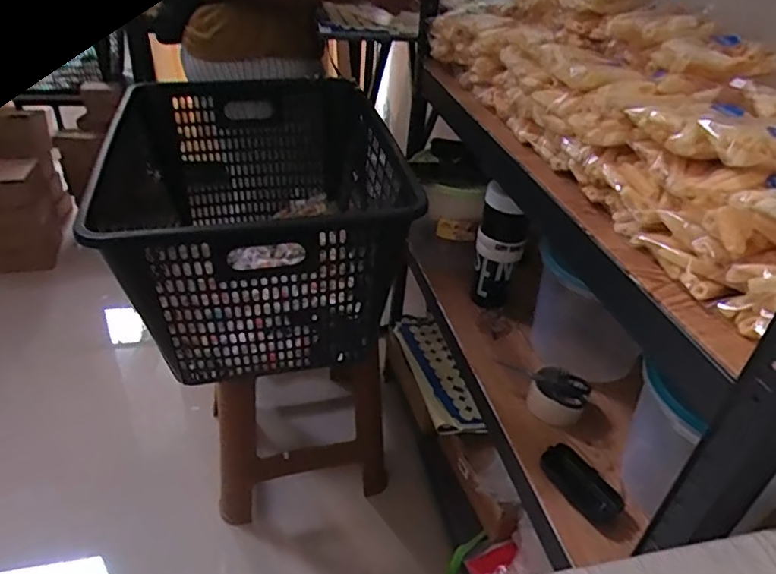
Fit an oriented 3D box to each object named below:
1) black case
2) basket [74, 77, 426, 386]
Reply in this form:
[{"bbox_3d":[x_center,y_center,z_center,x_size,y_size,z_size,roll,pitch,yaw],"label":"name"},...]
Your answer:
[{"bbox_3d":[0.255,0.260,0.742,0.047,0.041,0.111,-20,42,-30],"label":"black case"},{"bbox_3d":[-0.207,-0.135,0.977,0.420,0.301,0.618,-4,36,-12],"label":"basket"}]

